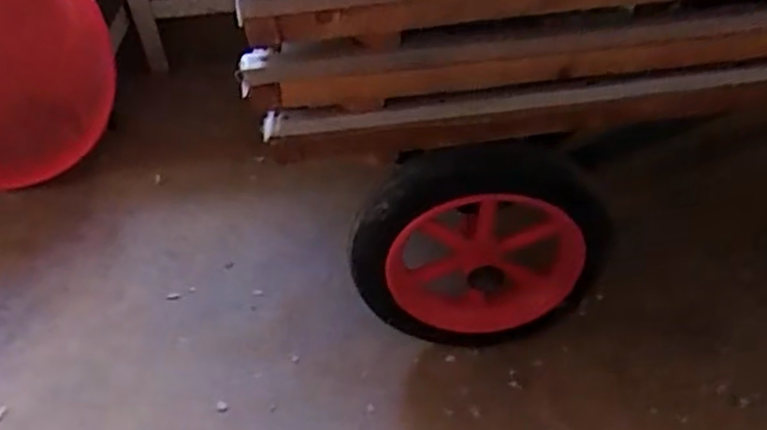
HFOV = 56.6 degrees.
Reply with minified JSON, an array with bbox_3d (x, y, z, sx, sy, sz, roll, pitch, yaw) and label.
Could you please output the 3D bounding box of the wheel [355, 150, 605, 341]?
[{"bbox_3d":[0.111,0.053,0.793,0.275,0.295,0.063,-9,43,-5],"label":"wheel"}]

